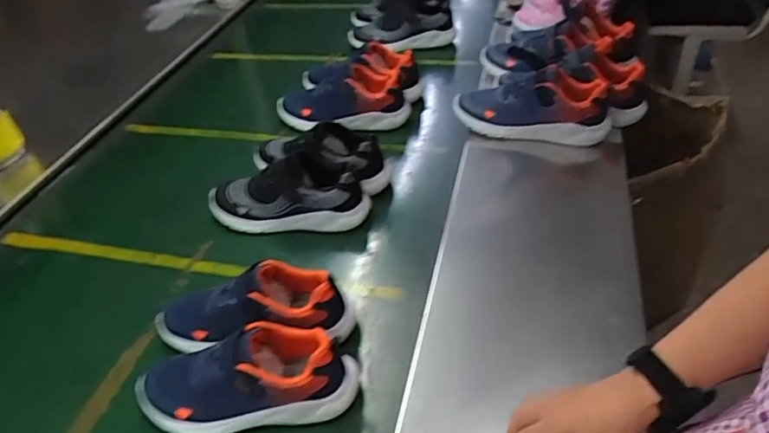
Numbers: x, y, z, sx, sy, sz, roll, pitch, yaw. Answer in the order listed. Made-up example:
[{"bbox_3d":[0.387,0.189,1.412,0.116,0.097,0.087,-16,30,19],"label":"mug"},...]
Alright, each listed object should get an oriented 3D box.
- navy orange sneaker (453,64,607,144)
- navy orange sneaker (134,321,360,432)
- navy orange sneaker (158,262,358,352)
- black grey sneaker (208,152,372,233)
[{"bbox_3d":[0.257,-0.202,0.938,0.259,0.095,0.115,3,42,10],"label":"navy orange sneaker"},{"bbox_3d":[-0.167,0.185,0.621,0.259,0.095,0.093,-2,41,3],"label":"navy orange sneaker"},{"bbox_3d":[-0.172,0.118,0.686,0.261,0.100,0.104,-10,41,-5],"label":"navy orange sneaker"},{"bbox_3d":[-0.163,-0.044,0.865,0.260,0.094,0.095,-3,41,2],"label":"black grey sneaker"}]

